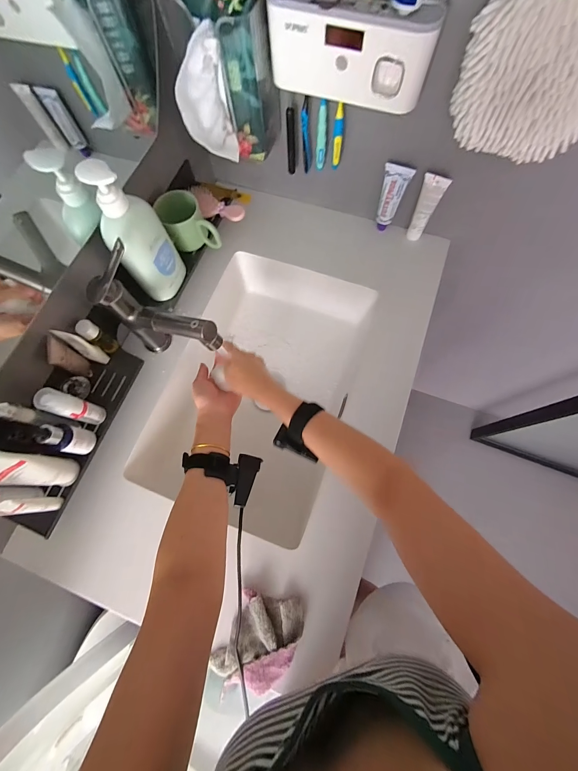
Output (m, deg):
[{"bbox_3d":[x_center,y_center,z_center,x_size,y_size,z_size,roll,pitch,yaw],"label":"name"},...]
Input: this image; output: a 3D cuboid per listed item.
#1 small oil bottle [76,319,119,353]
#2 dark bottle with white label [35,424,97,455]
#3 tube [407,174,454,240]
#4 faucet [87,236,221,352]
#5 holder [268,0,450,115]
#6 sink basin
[{"bbox_3d":[-0.309,-0.078,0.502,0.028,0.070,0.026,0,73,1],"label":"small oil bottle"},{"bbox_3d":[-0.317,0.077,0.442,0.028,0.082,0.037,9,73,4],"label":"dark bottle with white label"},{"bbox_3d":[0.257,-0.331,0.602,0.043,0.154,0.022,35,77,11],"label":"tube"},{"bbox_3d":[-0.193,-0.092,0.489,0.188,0.218,0.073,33,76,11],"label":"faucet"},{"bbox_3d":[0.080,-0.444,0.407,0.210,0.099,0.046,18,74,7],"label":"holder"},{"bbox_3d":[-0.046,-0.005,0.649,0.324,0.139,0.515,18,74,7],"label":"sink basin"}]

